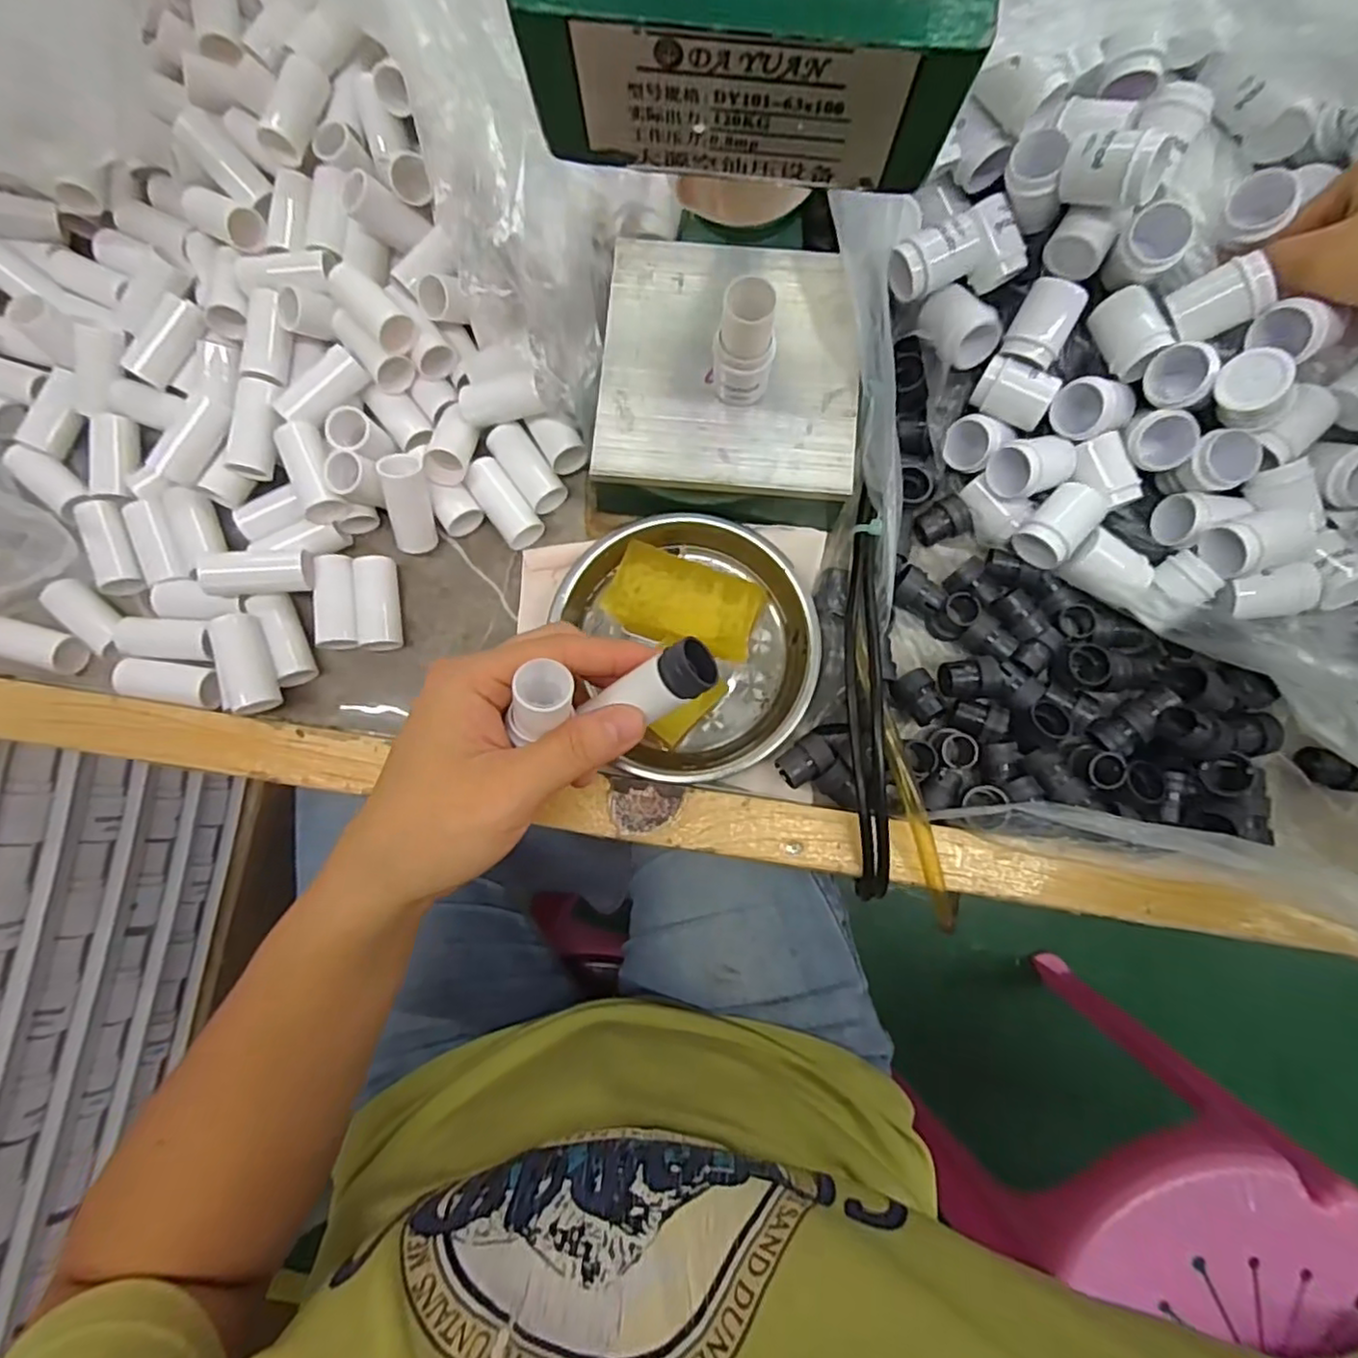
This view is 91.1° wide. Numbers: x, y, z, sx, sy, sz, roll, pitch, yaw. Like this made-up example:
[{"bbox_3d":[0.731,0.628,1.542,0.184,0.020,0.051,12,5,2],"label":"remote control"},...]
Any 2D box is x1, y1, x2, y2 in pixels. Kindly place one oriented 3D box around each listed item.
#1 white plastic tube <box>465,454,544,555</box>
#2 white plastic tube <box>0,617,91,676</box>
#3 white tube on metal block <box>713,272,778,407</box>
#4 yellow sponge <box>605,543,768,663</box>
[{"bbox_3d":[-0.091,-0.091,0.348,0.021,0.022,0.048,-37,83,-4],"label":"white plastic tube"},{"bbox_3d":[-0.334,-0.018,0.341,0.050,0.021,0.021,15,83,-9],"label":"white plastic tube"},{"bbox_3d":[0.029,-0.142,0.284,0.025,0.060,0.020,11,83,3],"label":"white tube on metal block"},{"bbox_3d":[0.003,-0.038,0.339,0.074,0.013,0.044,19,83,4],"label":"yellow sponge"}]

